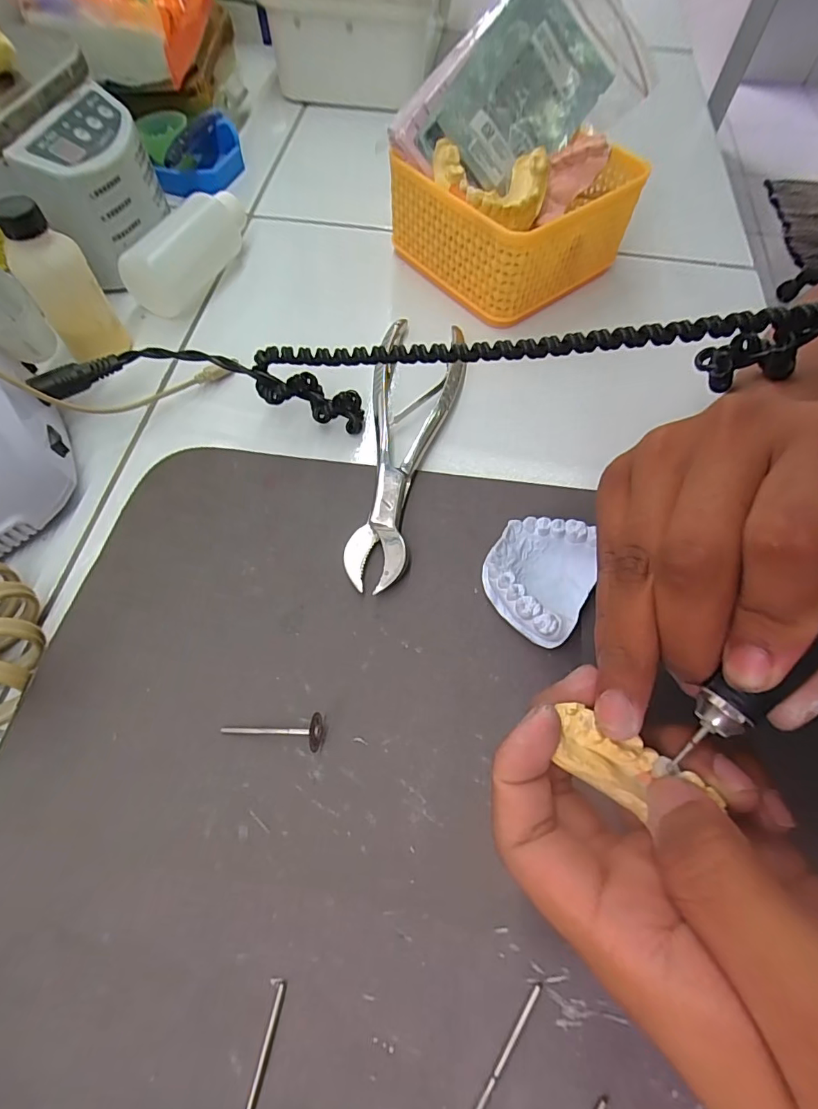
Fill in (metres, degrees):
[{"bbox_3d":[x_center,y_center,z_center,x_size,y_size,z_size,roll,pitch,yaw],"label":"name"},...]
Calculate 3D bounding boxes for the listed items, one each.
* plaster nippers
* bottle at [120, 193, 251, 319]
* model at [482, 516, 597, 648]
[{"bbox_3d":[-0.003,-0.065,0.278,0.052,0.019,0.183,9,63,3],"label":"plaster nippers"},{"bbox_3d":[-0.154,-0.216,0.337,0.036,0.041,0.097,22,64,9],"label":"bottle"},{"bbox_3d":[0.063,0.010,0.239,0.048,0.023,0.058,30,65,13],"label":"model"}]

